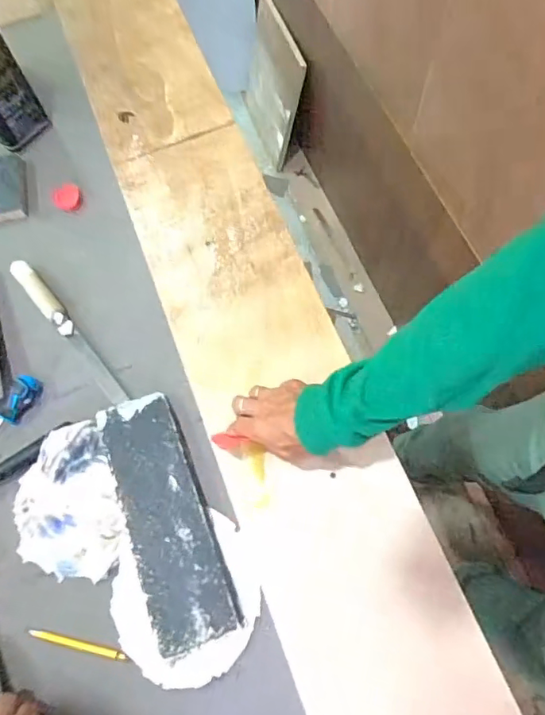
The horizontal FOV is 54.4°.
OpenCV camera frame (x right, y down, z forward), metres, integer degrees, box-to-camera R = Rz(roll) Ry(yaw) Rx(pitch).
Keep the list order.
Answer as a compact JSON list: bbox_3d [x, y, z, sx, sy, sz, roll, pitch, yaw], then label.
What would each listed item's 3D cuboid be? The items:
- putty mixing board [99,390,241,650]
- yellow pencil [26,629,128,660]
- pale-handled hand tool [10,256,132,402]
[{"bbox_3d":[-0.131,0.186,0.639,0.098,0.032,0.304,-20,71,-3],"label":"putty mixing board"},{"bbox_3d":[-0.224,0.331,0.612,0.120,0.010,0.011,10,70,6],"label":"yellow pencil"},{"bbox_3d":[-0.288,-0.039,0.745,0.026,0.017,0.263,-38,73,-12],"label":"pale-handled hand tool"}]

